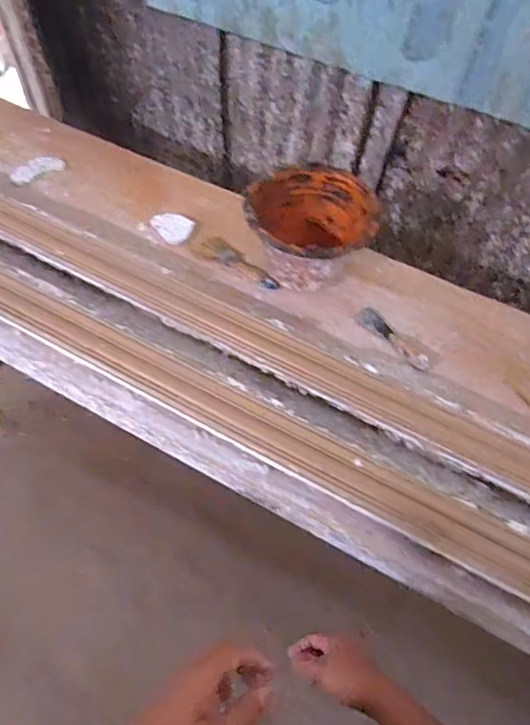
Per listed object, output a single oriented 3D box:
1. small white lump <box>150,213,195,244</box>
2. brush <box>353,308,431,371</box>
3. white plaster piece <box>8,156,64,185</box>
[{"bbox_3d":[-0.202,-0.299,1.086,0.097,0.020,0.066,39,62,21],"label":"small white lump"},{"bbox_3d":[0.252,-0.051,0.956,0.044,0.016,0.174,-35,65,-24],"label":"brush"},{"bbox_3d":[-0.536,-0.456,1.161,0.122,0.020,0.072,-25,61,-19],"label":"white plaster piece"}]

